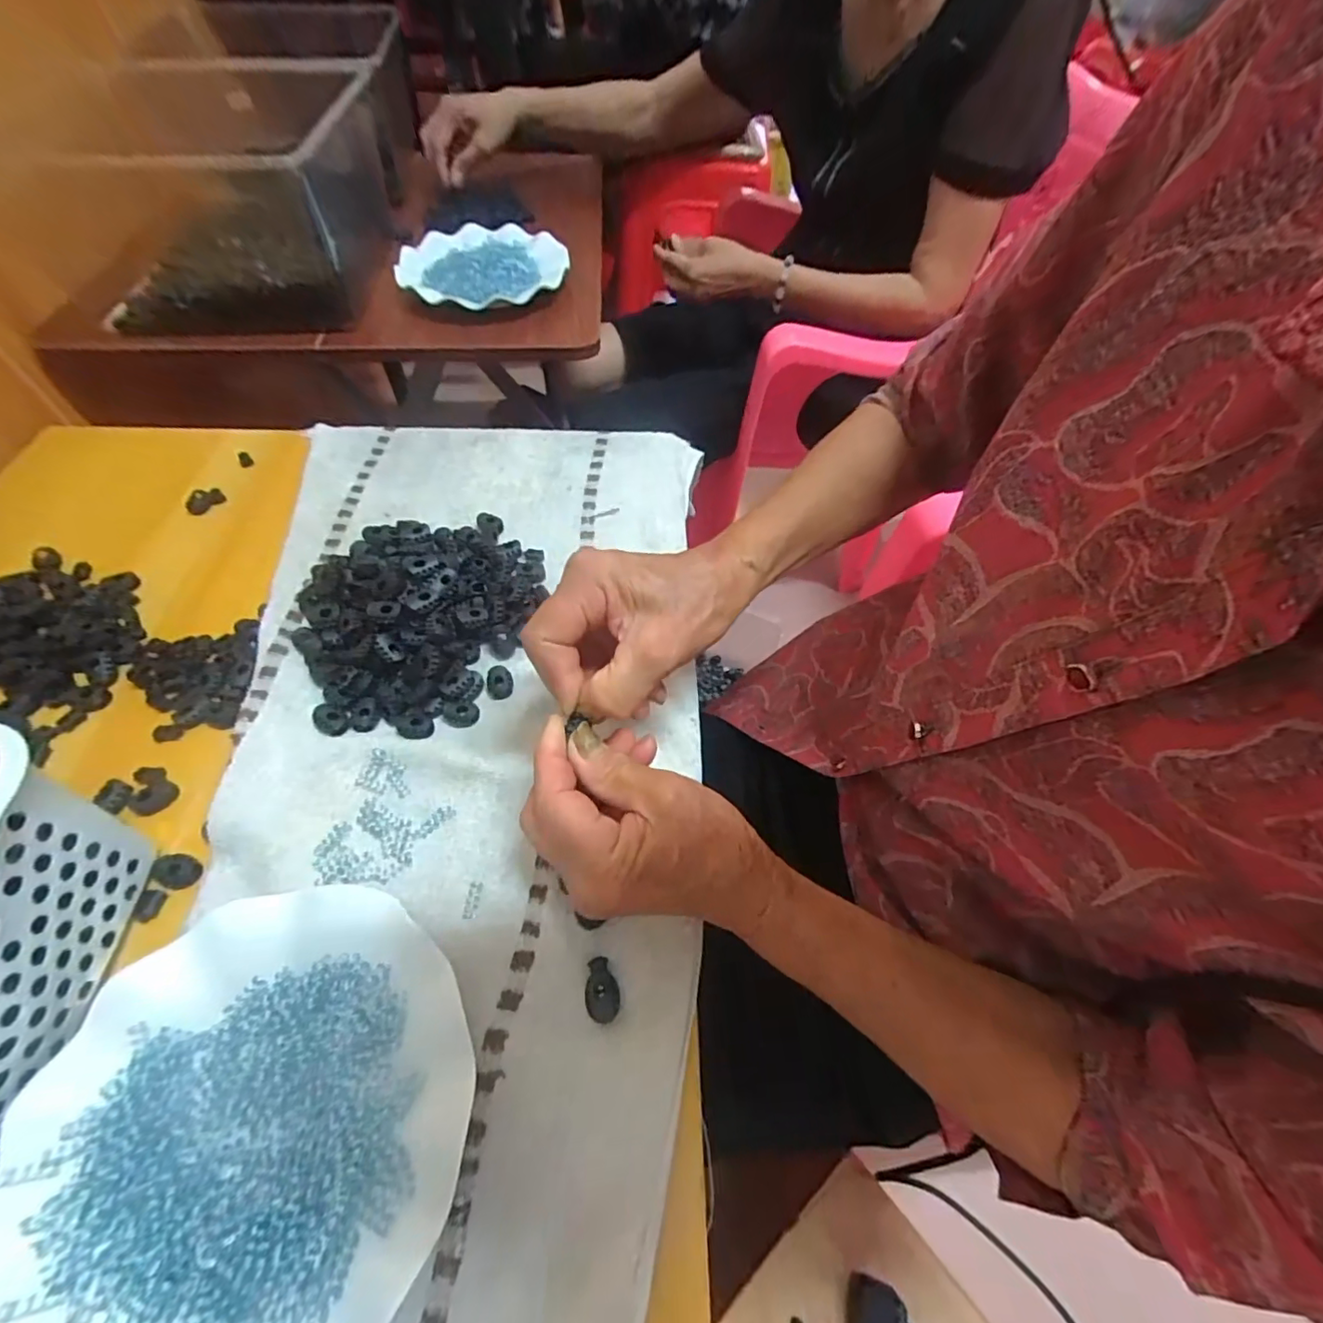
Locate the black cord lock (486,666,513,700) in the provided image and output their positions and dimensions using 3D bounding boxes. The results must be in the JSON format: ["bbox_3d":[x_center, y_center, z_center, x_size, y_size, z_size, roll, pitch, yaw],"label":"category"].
[{"bbox_3d":[-0.110,0.013,0.380,0.018,0.006,0.021,-9,57,-8],"label":"black cord lock"}]

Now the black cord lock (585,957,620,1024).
[{"bbox_3d":[-0.030,0.165,0.283,0.016,0.004,0.028,-3,56,-5],"label":"black cord lock"}]

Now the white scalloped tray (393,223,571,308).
[{"bbox_3d":[-0.206,-0.447,0.628,0.170,0.028,0.157,-32,63,-21],"label":"white scalloped tray"}]

